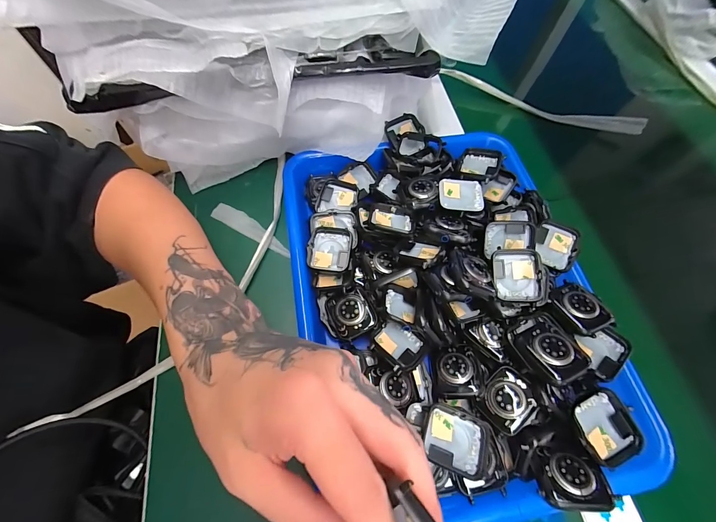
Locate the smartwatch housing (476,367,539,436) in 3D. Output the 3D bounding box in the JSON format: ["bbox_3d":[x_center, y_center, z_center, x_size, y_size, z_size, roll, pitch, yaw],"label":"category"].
[{"bbox_3d":[0.110,0.101,0.227,0.038,0.007,0.034,-38,71,-19],"label":"smartwatch housing"}]

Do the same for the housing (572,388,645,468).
[{"bbox_3d":[0.169,0.113,0.215,0.039,0.010,0.043,-15,65,-10],"label":"housing"}]

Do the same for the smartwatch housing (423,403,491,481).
[{"bbox_3d":[0.067,0.122,0.214,0.044,0.012,0.036,15,64,5],"label":"smartwatch housing"}]

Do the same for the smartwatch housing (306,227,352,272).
[{"bbox_3d":[-0.026,-0.009,0.284,0.038,0.009,0.042,7,63,1],"label":"smartwatch housing"}]

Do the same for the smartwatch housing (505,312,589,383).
[{"bbox_3d":[0.137,0.063,0.229,0.038,0.013,0.048,-25,41,-4],"label":"smartwatch housing"}]

